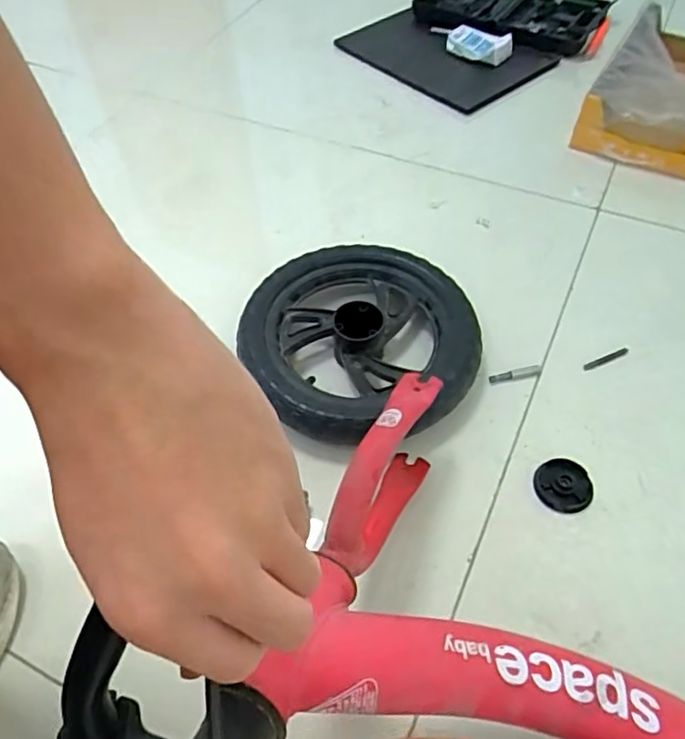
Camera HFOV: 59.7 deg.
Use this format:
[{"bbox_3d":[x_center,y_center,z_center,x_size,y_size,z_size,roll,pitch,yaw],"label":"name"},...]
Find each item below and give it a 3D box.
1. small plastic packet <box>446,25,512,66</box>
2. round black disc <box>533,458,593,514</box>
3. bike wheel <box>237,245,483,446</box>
[{"bbox_3d":[0.246,-0.588,1.076,0.115,0.028,0.074,15,56,14],"label":"small plastic packet"},{"bbox_3d":[0.218,0.114,0.588,0.052,0.008,0.054,-2,54,2],"label":"round black disc"},{"bbox_3d":[0.022,-0.030,0.672,0.253,0.066,0.251,-2,54,2],"label":"bike wheel"}]

